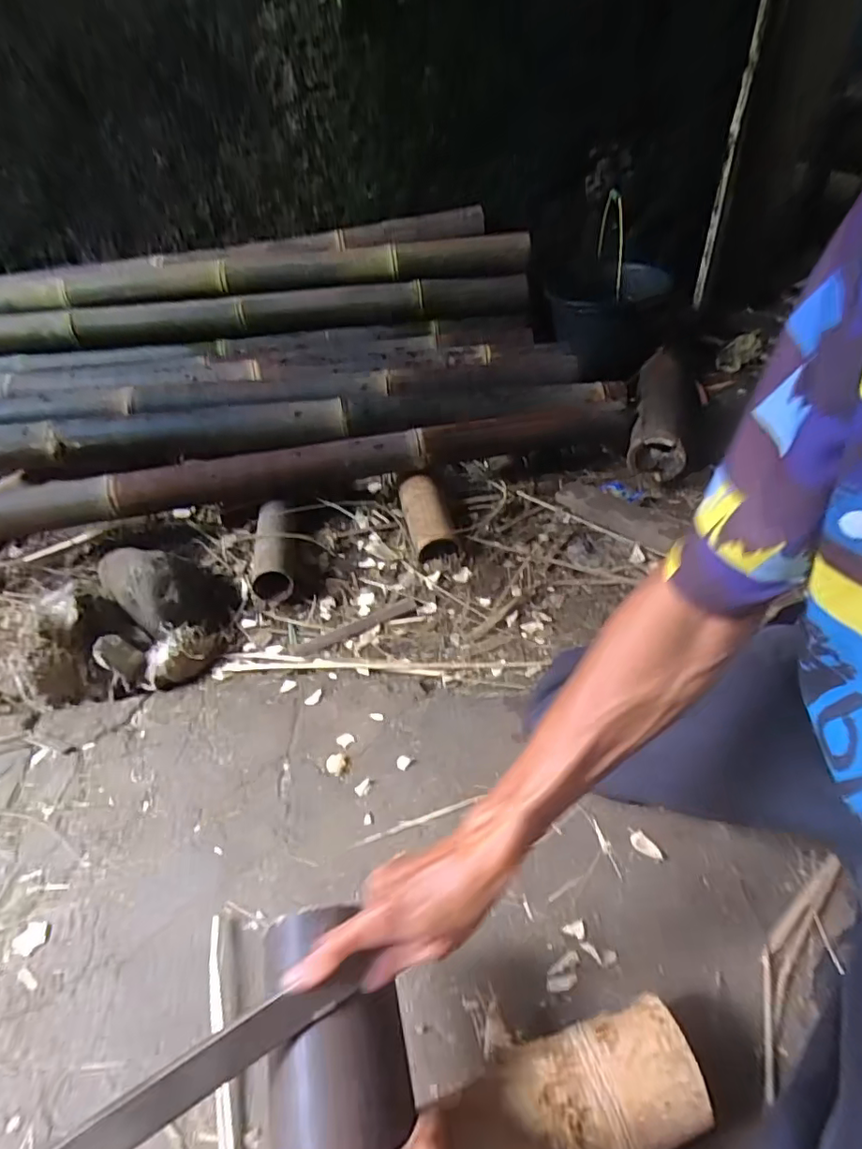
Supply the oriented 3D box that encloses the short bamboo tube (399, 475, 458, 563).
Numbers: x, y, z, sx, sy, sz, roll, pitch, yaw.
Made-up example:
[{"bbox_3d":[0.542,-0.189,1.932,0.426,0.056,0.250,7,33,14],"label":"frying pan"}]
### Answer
[{"bbox_3d":[-0.011,-0.100,0.969,0.067,0.066,0.178,-14,44,-7],"label":"short bamboo tube"}]

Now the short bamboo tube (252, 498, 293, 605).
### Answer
[{"bbox_3d":[-0.256,-0.048,0.898,0.068,0.051,0.186,-8,58,-1],"label":"short bamboo tube"}]

